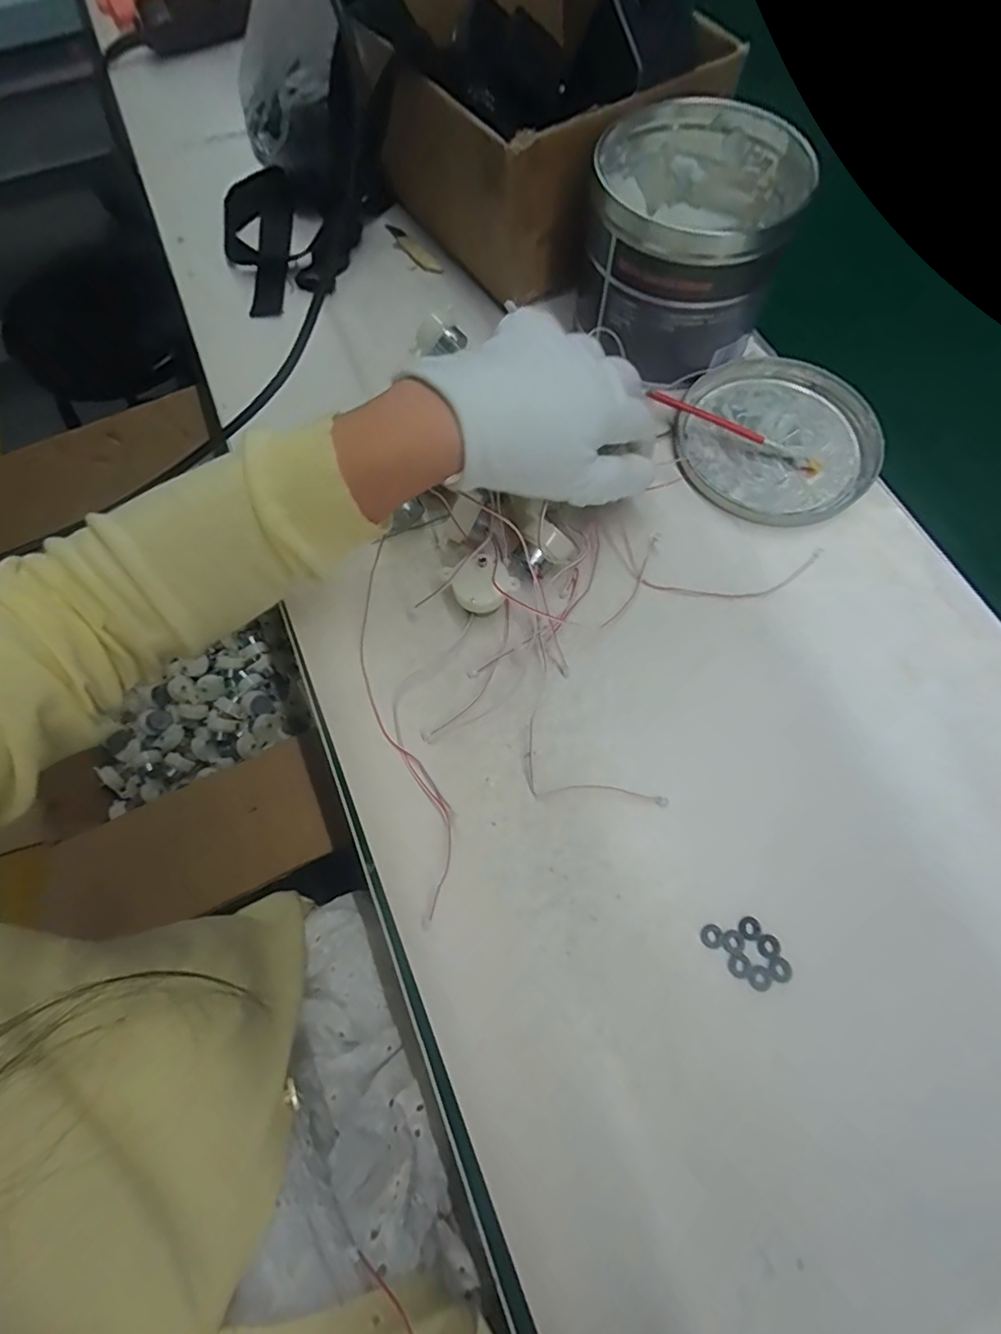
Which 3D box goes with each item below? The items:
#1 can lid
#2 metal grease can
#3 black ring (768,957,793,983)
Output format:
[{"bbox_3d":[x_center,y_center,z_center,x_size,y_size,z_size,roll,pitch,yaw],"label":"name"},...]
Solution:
[{"bbox_3d":[0.188,-0.158,0.374,0.128,0.015,0.134,0,68,0],"label":"can lid"},{"bbox_3d":[0.120,-0.282,0.369,0.119,0.103,0.127,0,68,0],"label":"metal grease can"},{"bbox_3d":[0.133,0.144,0.258,0.011,0.004,0.011,0,68,0],"label":"black ring"}]

